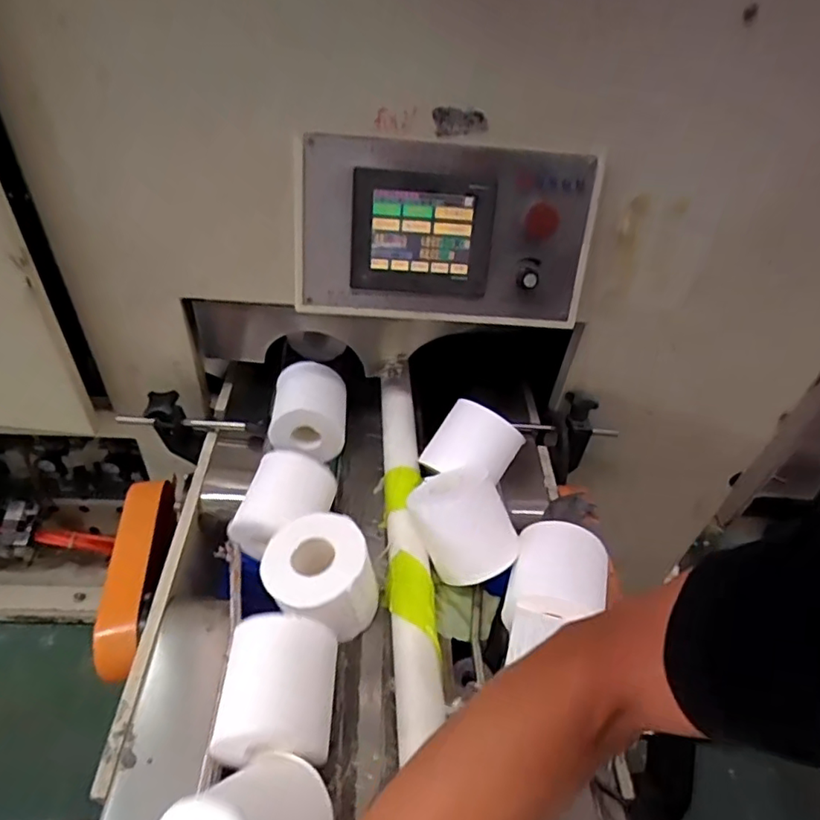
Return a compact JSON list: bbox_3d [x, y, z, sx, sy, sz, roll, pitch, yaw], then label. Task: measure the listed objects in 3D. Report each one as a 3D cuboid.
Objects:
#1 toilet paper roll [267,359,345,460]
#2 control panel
[{"bbox_3d":[-0.142,-0.004,0.820,0.101,0.087,0.105,3,43,-5],"label":"toilet paper roll"},{"bbox_3d":[0.038,-0.193,0.644,0.330,0.188,0.063,4,30,0],"label":"control panel"}]

